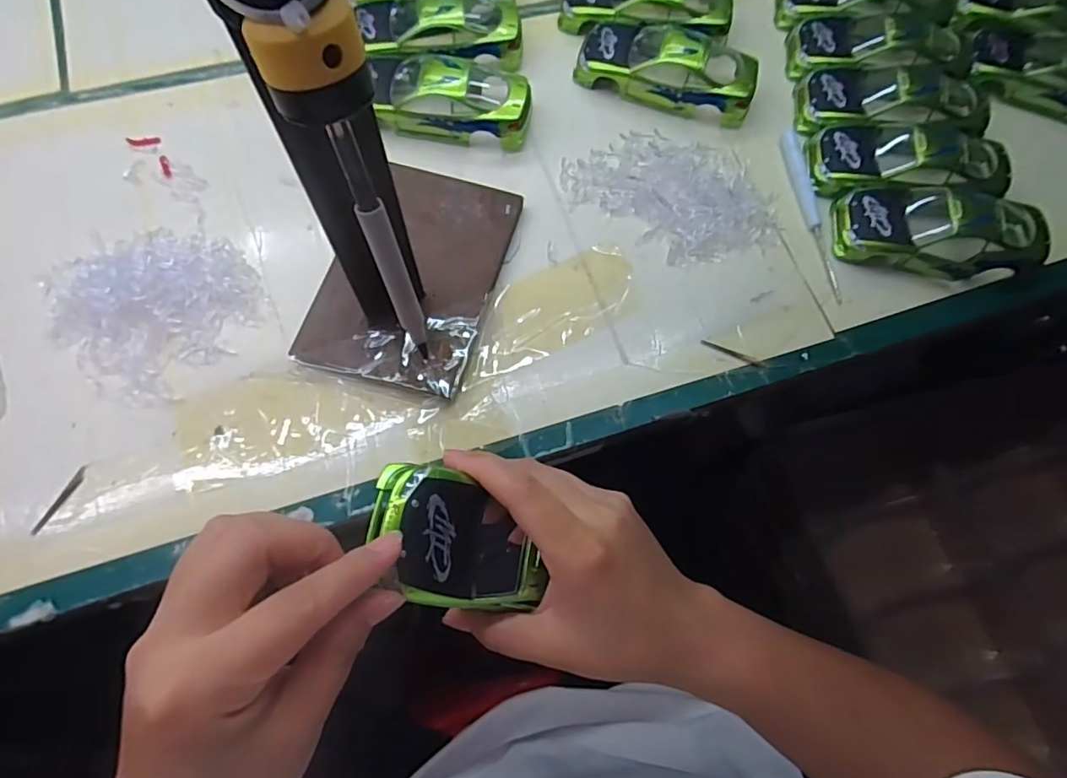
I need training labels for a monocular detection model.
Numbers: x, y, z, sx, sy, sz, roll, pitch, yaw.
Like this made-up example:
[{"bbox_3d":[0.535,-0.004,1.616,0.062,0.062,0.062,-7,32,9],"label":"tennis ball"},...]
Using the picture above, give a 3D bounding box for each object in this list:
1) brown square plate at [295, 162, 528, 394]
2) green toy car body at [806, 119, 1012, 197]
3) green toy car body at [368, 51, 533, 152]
[{"bbox_3d":[-0.074,-0.073,0.354,0.098,0.013,0.148,16,71,3],"label":"brown square plate"},{"bbox_3d":[0.259,-0.159,0.387,0.123,0.035,0.052,6,71,-1],"label":"green toy car body"},{"bbox_3d":[-0.058,-0.209,0.392,0.113,0.034,0.065,6,71,-1],"label":"green toy car body"}]

